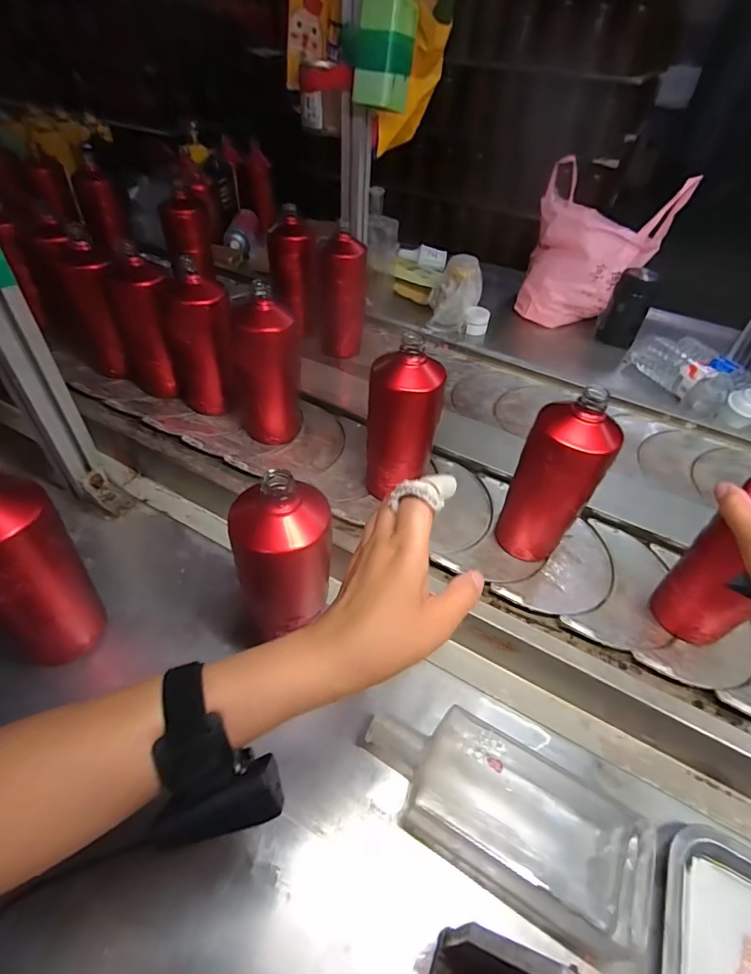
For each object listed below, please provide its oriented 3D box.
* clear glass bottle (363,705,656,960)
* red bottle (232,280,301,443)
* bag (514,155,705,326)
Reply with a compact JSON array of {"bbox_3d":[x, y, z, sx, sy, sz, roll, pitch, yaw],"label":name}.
[{"bbox_3d":[0.105,0.257,0.363,0.222,0.039,0.097,24,49,16],"label":"clear glass bottle"},{"bbox_3d":[-0.146,-0.150,0.618,0.084,0.187,0.074,-6,48,-11],"label":"red bottle"},{"bbox_3d":[0.451,-0.475,0.966,0.249,0.275,0.140,13,47,7],"label":"bag"}]

